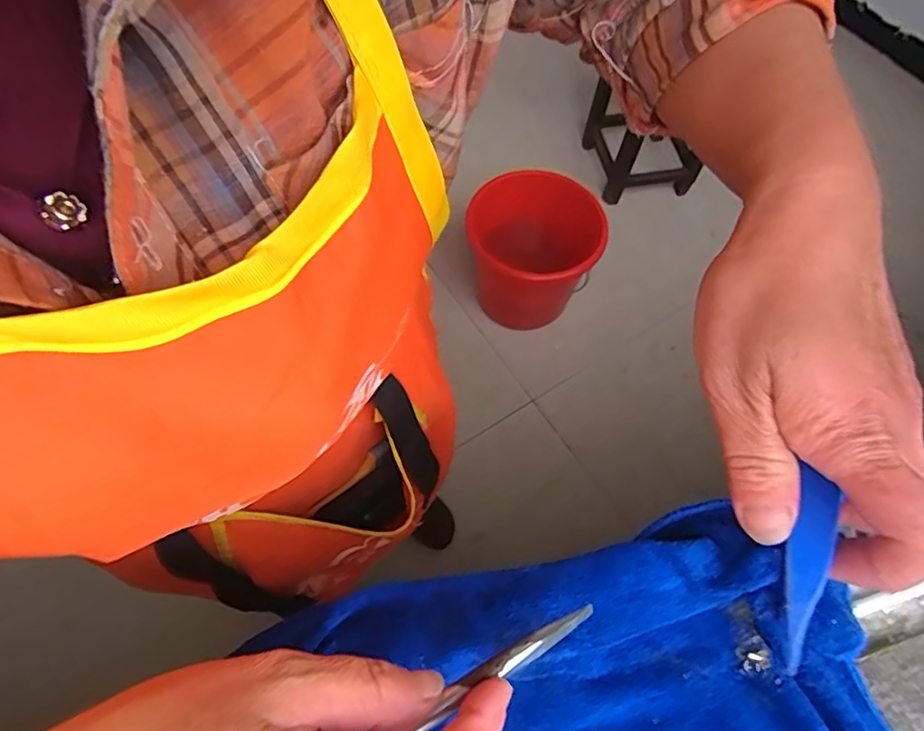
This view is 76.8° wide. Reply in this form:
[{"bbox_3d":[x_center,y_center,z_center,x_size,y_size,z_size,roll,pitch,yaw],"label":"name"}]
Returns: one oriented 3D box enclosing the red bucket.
[{"bbox_3d":[0.157,-0.261,1.335,0.283,0.253,0.287,0,64,-1],"label":"red bucket"}]

